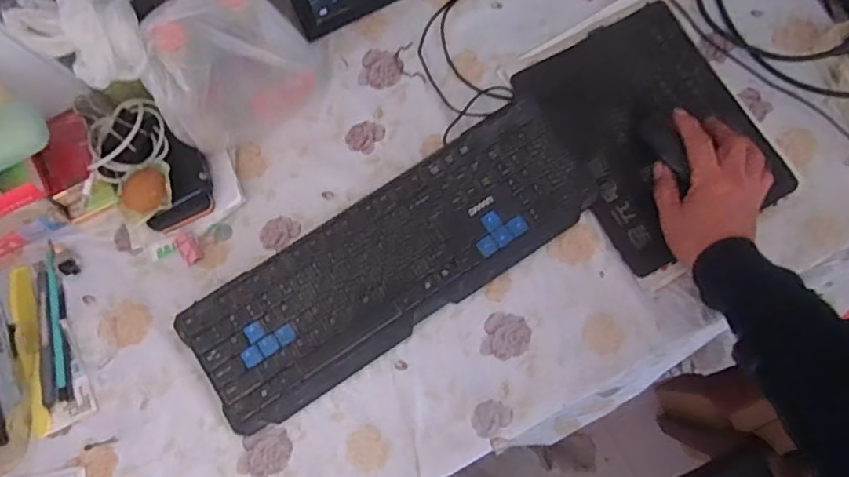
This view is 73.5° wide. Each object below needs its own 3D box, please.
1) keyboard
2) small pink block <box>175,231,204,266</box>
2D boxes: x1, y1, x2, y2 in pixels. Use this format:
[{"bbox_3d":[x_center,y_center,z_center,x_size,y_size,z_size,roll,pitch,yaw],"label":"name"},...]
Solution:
[{"bbox_3d":[-0.032,0.022,0.586,0.426,0.027,0.141,-33,80,-8],"label":"keyboard"},{"bbox_3d":[-0.247,0.009,0.595,0.020,0.009,0.036,-30,79,-7],"label":"small pink block"}]

